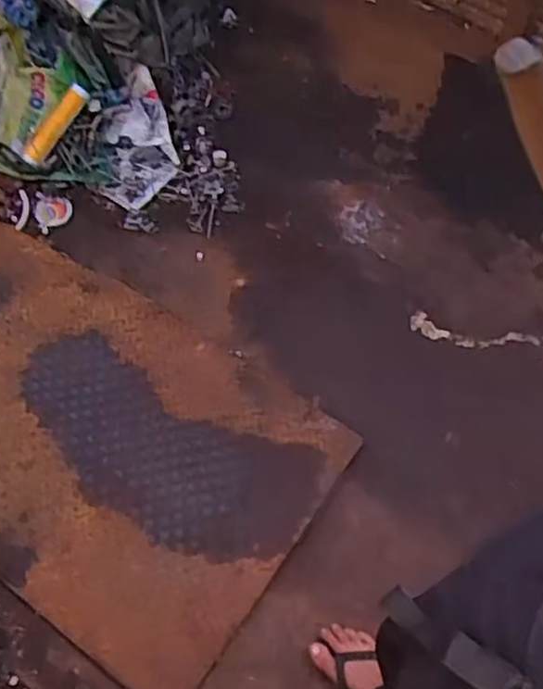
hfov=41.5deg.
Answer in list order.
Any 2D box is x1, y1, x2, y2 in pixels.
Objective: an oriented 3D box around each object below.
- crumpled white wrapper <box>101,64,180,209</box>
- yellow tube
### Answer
[{"bbox_3d":[-0.286,-0.448,1.597,0.161,0.065,0.303,0,88,-19],"label":"crumpled white wrapper"},{"bbox_3d":[-0.462,-0.471,1.528,0.033,0.036,0.194,34,83,15],"label":"yellow tube"}]

